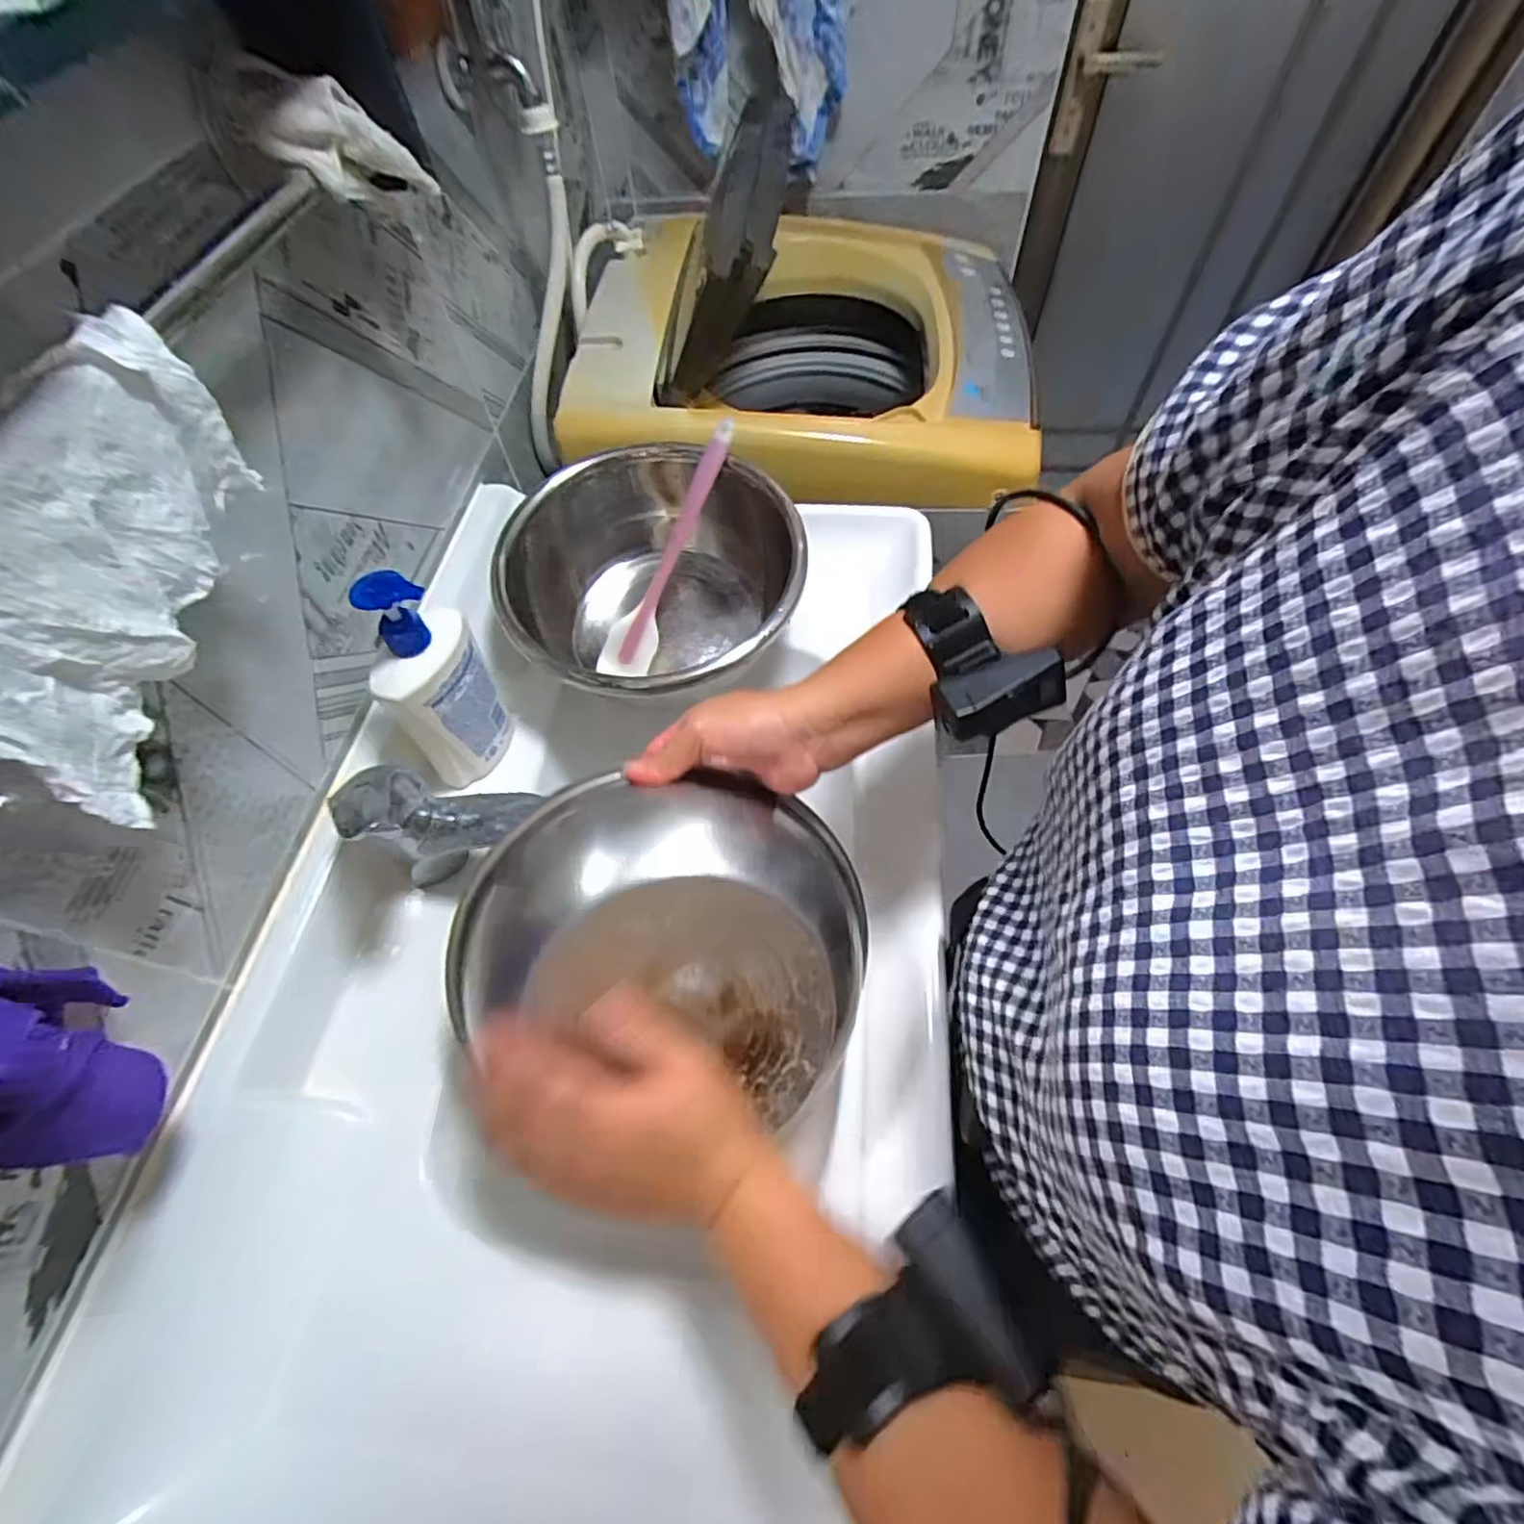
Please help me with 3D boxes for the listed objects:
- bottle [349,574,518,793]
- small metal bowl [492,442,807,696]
[{"bbox_3d":[-0.250,-0.066,0.518,0.042,0.188,0.092,12,62,10],"label":"bottle"},{"bbox_3d":[-0.078,-0.152,0.624,0.223,0.141,0.261,1,61,4],"label":"small metal bowl"}]

